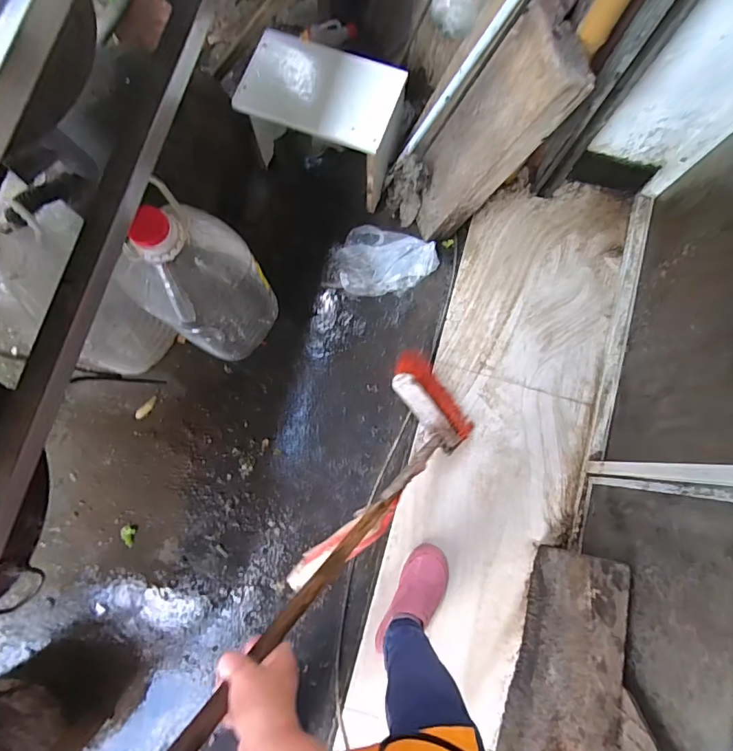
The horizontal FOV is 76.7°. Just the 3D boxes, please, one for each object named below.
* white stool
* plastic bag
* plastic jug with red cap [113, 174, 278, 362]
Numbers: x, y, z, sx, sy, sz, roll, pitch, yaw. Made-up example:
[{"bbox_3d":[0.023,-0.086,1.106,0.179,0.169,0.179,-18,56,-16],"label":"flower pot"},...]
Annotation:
[{"bbox_3d":[-0.093,-0.596,1.112,0.331,0.247,0.217,25,80,3],"label":"white stool"},{"bbox_3d":[0.037,-0.286,1.170,0.269,0.036,0.170,10,80,2],"label":"plastic bag"},{"bbox_3d":[-0.325,-0.182,0.947,0.179,0.443,0.217,43,82,6],"label":"plastic jug with red cap"}]

